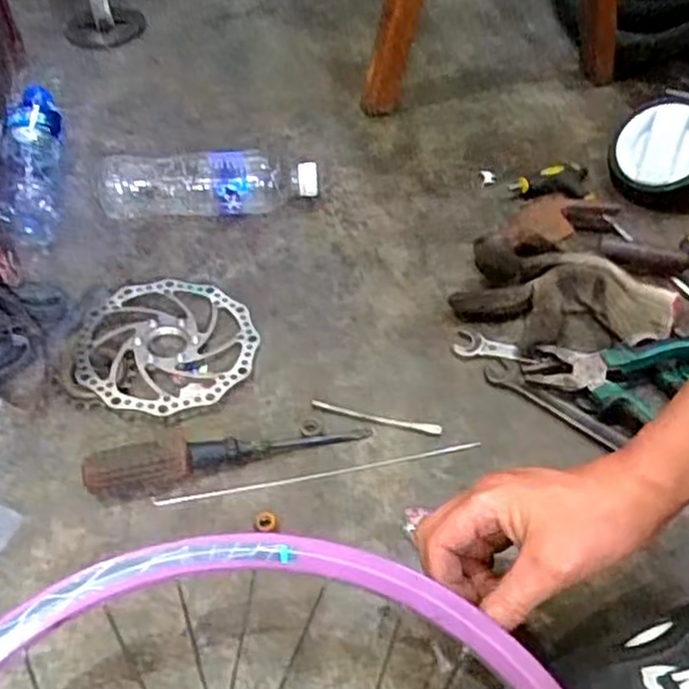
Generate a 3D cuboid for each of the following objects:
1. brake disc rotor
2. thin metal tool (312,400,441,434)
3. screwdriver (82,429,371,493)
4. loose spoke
[{"bbox_3d":[-0.152,-0.002,0.626,0.148,0.011,0.147,3,48,-3],"label":"brake disc rotor"},{"bbox_3d":[0.025,0.058,0.583,0.104,0.005,0.007,11,51,8],"label":"thin metal tool"},{"bbox_3d":[-0.086,0.079,0.547,0.207,0.032,0.025,-10,51,-9],"label":"screwdriver"},{"bbox_3d":[-0.018,0.098,0.557,0.251,0.004,0.008,-9,51,-8],"label":"loose spoke"}]

